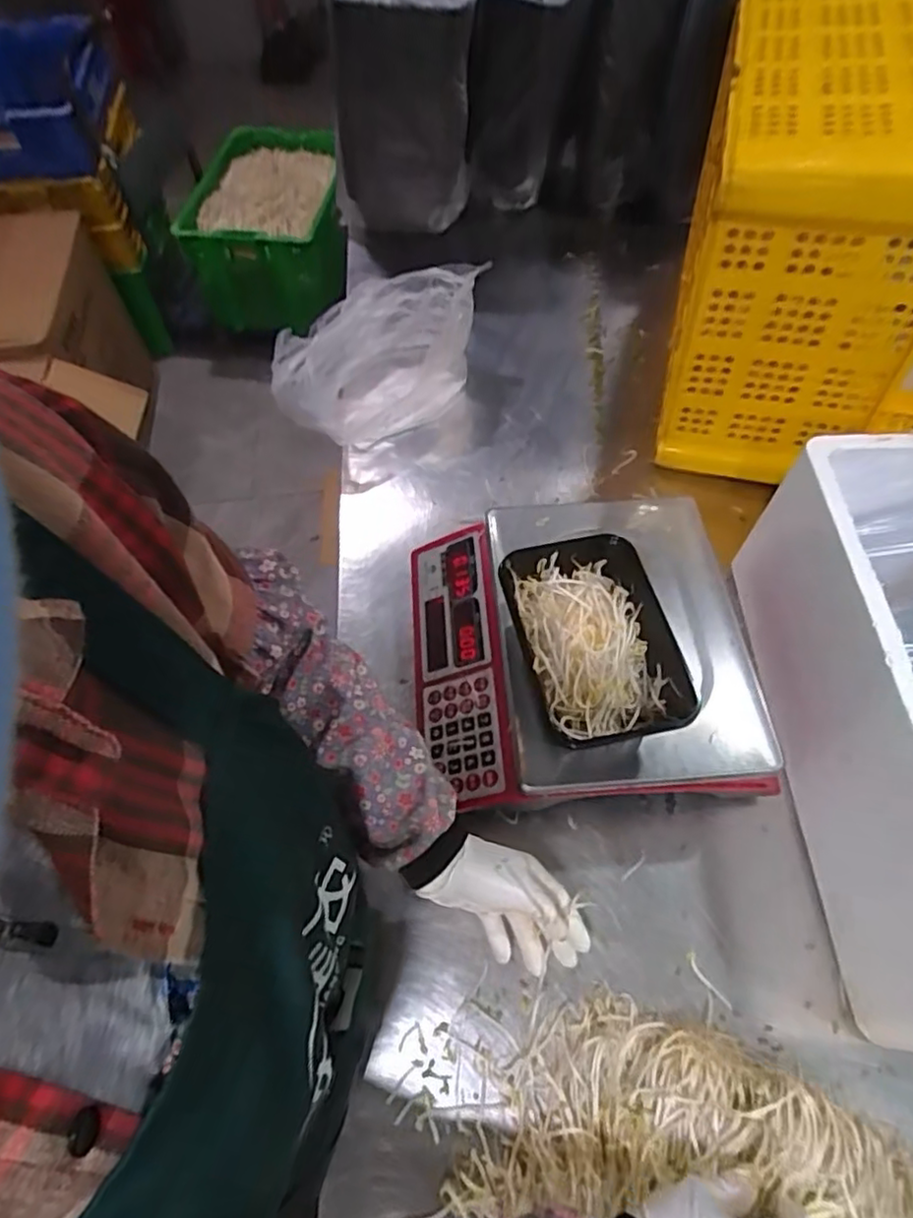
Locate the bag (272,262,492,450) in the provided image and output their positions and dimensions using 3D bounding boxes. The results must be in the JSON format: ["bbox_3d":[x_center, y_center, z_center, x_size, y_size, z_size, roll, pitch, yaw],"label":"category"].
[{"bbox_3d":[-0.103,-0.326,0.873,0.223,0.128,0.267,10,59,8],"label":"bag"}]

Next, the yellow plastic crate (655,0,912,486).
[{"bbox_3d":[0.449,-0.458,0.776,0.340,0.377,0.524,16,60,11],"label":"yellow plastic crate"}]

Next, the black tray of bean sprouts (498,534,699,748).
[{"bbox_3d":[0.115,0.027,0.553,0.124,0.053,0.179,-11,59,-5],"label":"black tray of bean sprouts"}]

